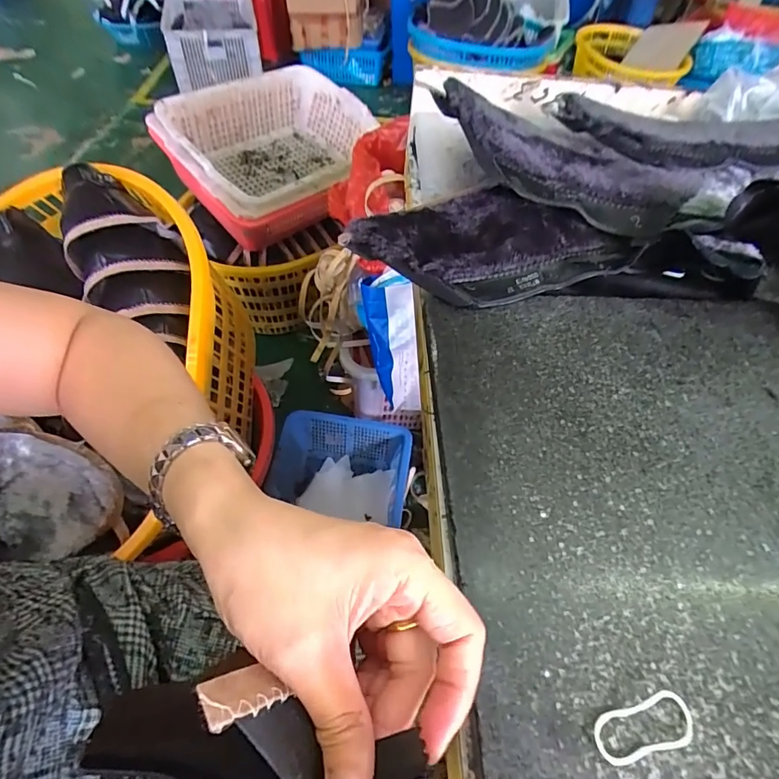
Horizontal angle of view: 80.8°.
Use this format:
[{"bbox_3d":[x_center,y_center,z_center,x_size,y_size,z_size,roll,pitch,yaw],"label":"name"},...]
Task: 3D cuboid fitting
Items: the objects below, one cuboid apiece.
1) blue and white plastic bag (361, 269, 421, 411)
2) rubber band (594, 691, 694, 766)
[{"bbox_3d":[0.005,-0.072,0.728,0.065,0.222,0.086,-13,17,-14],"label":"blue and white plastic bag"},{"bbox_3d":[0.122,0.161,0.218,0.050,0.006,0.022,-7,55,-10],"label":"rubber band"}]

